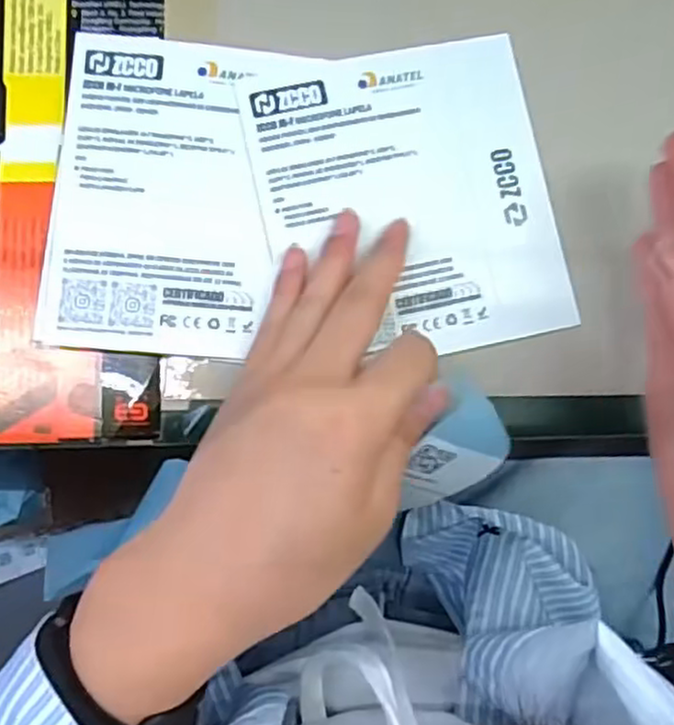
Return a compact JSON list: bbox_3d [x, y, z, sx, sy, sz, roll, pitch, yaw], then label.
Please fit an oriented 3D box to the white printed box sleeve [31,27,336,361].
[{"bbox_3d":[-0.064,-0.064,0.270,0.082,0.004,0.120,7,84,-4],"label":"white printed box sleeve"}]

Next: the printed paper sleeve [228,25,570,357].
[{"bbox_3d":[0.027,-0.062,0.275,0.110,0.008,0.117,-12,86,-3],"label":"printed paper sleeve"}]

